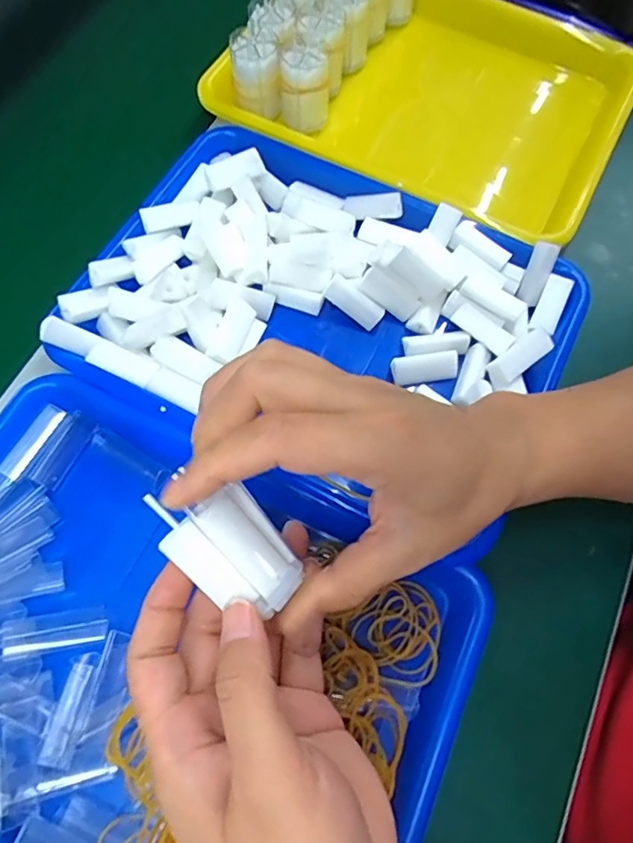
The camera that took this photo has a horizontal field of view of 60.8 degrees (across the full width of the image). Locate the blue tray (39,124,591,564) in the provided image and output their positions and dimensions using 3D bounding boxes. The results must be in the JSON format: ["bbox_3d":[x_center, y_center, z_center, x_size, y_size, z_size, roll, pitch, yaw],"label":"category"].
[{"bbox_3d":[0.007,-0.078,0.392,0.324,0.046,0.239,26,71,9],"label":"blue tray"}]

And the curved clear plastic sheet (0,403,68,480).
[{"bbox_3d":[-0.188,0.014,0.358,0.016,0.008,0.053,31,68,-6],"label":"curved clear plastic sheet"}]

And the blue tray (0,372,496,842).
[{"bbox_3d":[-0.085,0.131,0.324,0.334,0.056,0.240,24,70,8],"label":"blue tray"}]

